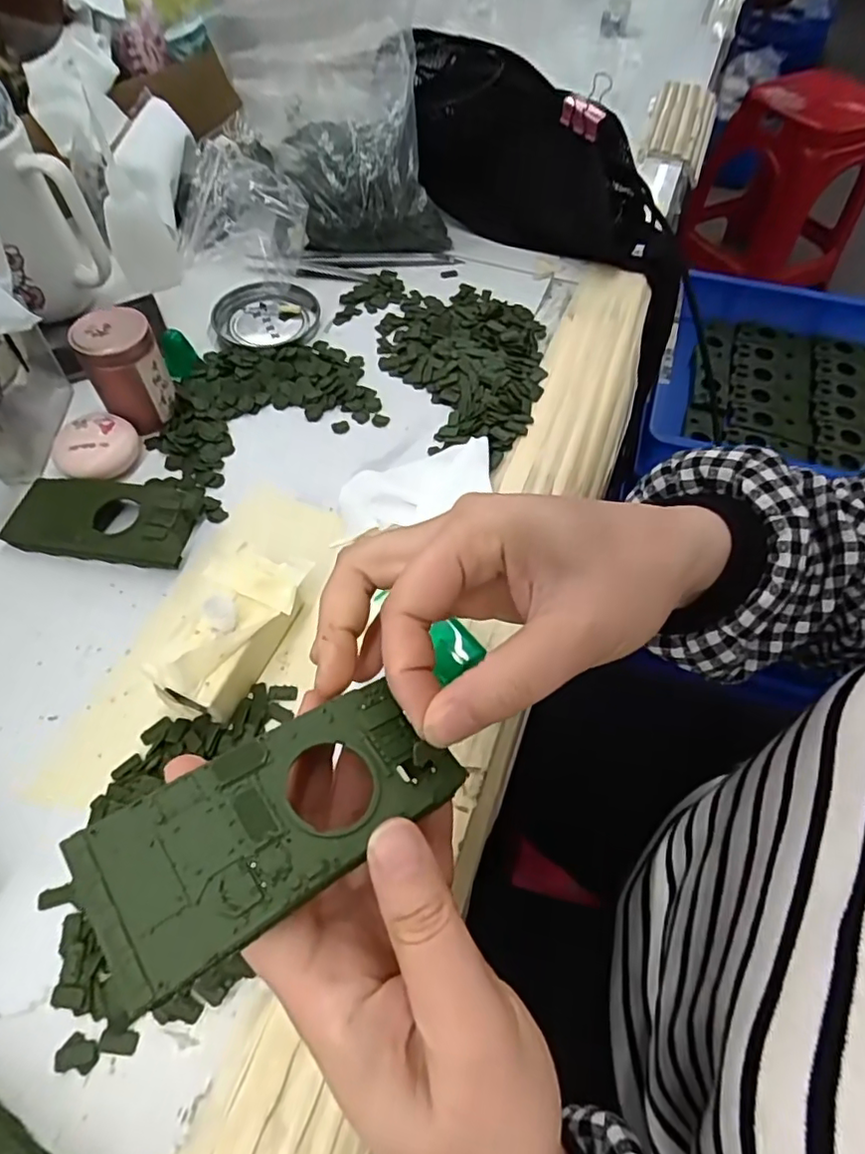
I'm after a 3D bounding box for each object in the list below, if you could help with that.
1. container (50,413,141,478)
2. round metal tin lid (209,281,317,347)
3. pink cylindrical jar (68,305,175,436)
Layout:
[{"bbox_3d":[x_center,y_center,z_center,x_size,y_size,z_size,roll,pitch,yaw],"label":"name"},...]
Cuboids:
[{"bbox_3d":[-0.206,-0.079,0.372,0.047,0.022,0.039,-33,64,-20],"label":"container"},{"bbox_3d":[-0.129,-0.197,0.461,0.076,0.013,0.078,0,58,-1],"label":"round metal tin lid"},{"bbox_3d":[-0.188,-0.127,0.375,0.043,0.064,0.035,-19,60,-12],"label":"pink cylindrical jar"}]

